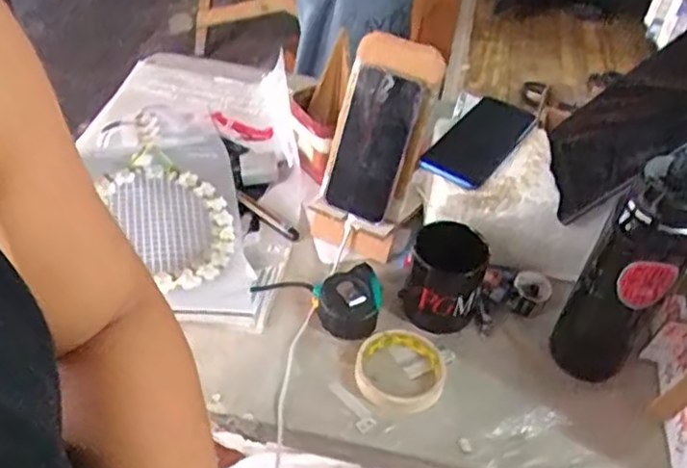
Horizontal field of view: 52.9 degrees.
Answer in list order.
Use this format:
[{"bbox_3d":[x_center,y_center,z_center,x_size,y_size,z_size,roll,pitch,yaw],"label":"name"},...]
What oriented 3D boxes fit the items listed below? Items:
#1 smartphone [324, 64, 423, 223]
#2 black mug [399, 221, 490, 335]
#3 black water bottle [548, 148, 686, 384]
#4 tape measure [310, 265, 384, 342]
[{"bbox_3d":[0.033,-0.102,0.802,0.086,0.165,0.015,23,17,27],"label":"smartphone"},{"bbox_3d":[0.108,0.053,0.748,0.079,0.101,0.085,3,45,-3],"label":"black mug"},{"bbox_3d":[0.279,0.034,0.667,0.076,0.280,0.076,29,49,21],"label":"black water bottle"},{"bbox_3d":[0.008,0.078,0.765,0.069,0.041,0.076,-11,47,-17],"label":"tape measure"}]

